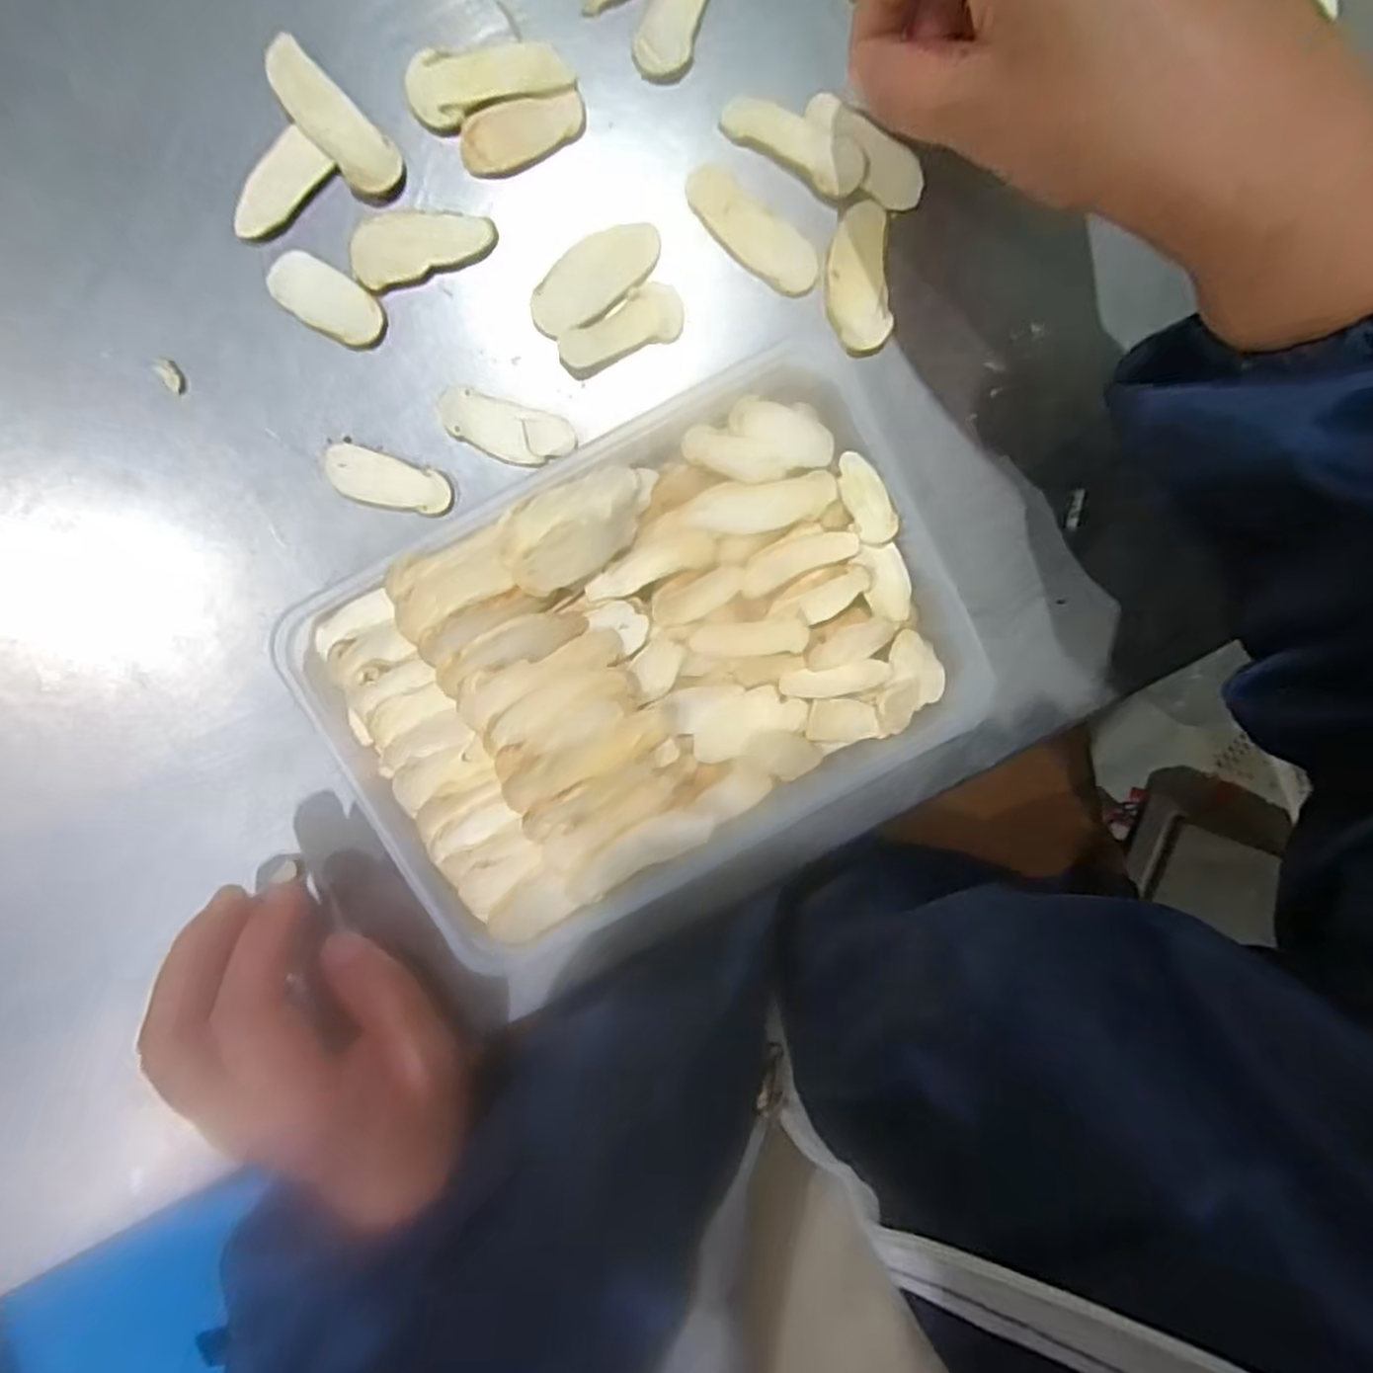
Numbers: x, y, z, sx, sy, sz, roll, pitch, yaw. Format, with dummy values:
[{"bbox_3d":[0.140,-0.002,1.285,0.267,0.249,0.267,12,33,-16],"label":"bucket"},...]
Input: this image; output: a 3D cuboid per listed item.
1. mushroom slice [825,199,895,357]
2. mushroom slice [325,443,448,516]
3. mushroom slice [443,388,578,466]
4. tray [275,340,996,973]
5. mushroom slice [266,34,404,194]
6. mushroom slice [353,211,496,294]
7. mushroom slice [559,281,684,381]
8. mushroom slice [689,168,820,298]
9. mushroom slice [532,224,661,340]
[{"bbox_3d":[0.065,-0.154,0.282,0.024,0.004,0.053,-7,97,-2],"label":"mushroom slice"},{"bbox_3d":[-0.113,-0.077,0.281,0.045,0.004,0.018,16,97,-2],"label":"mushroom slice"},{"bbox_3d":[-0.067,-0.096,0.279,0.048,0.004,0.020,14,96,-5],"label":"mushroom slice"},{"bbox_3d":[-0.012,-0.005,0.282,0.230,0.039,0.164,-29,96,3],"label":"tray"},{"bbox_3d":[-0.124,-0.198,0.261,0.020,0.007,0.054,-43,95,5],"label":"mushroom slice"},{"bbox_3d":[-0.097,-0.164,0.272,0.051,0.007,0.022,-21,97,2],"label":"mushroom slice"},{"bbox_3d":[-0.025,-0.134,0.277,0.049,0.007,0.021,-23,98,0],"label":"mushroom slice"},{"bbox_3d":[0.025,-0.169,0.277,0.056,0.005,0.020,34,94,-7],"label":"mushroom slice"},{"bbox_3d":[-0.034,-0.150,0.273,0.053,0.004,0.023,-42,111,1],"label":"mushroom slice"}]

